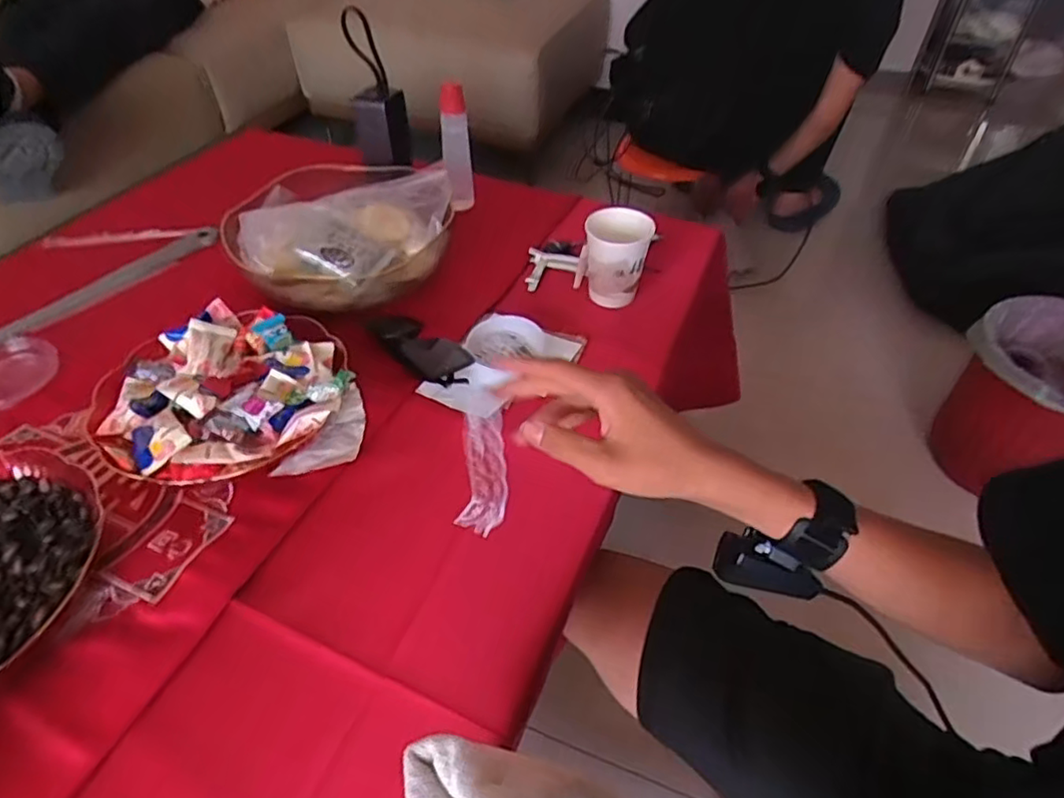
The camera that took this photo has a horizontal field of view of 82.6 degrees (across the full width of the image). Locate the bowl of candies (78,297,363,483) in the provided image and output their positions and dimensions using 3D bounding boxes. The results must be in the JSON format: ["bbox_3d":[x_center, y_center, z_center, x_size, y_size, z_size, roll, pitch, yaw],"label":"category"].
[{"bbox_3d":[-0.258,-0.004,0.516,0.191,0.060,0.180,0,46,0],"label":"bowl of candies"}]

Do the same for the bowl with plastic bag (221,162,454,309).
[{"bbox_3d":[-0.200,-0.180,0.640,0.216,0.067,0.181,0,46,-1],"label":"bowl with plastic bag"}]

